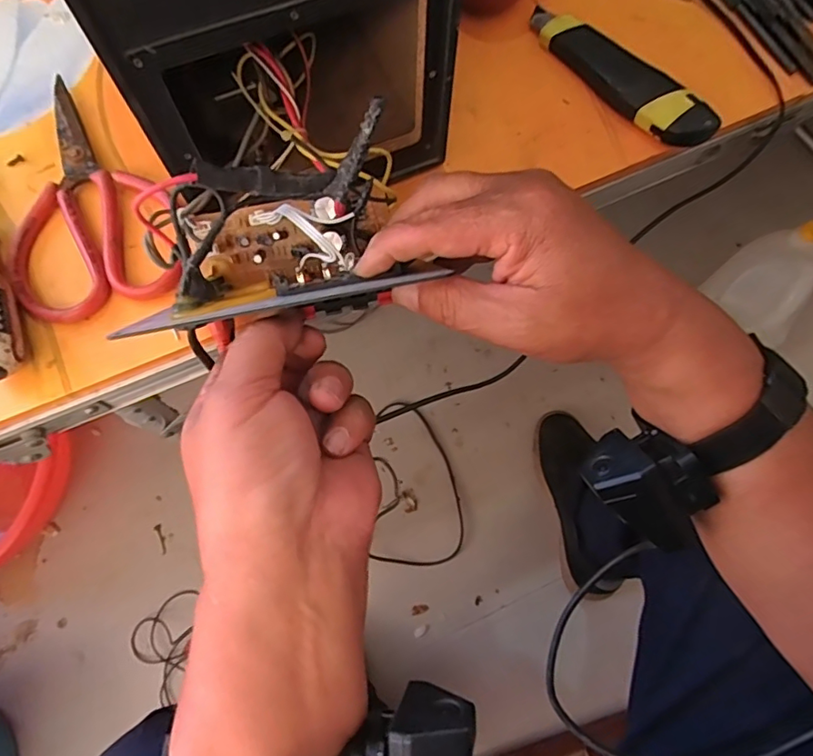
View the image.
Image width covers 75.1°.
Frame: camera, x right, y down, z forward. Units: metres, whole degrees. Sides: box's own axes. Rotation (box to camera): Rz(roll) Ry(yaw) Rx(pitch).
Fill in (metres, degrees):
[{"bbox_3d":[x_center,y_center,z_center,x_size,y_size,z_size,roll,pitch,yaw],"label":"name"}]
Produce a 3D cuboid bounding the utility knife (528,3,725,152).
[{"bbox_3d":[0.150,-0.219,0.377,0.038,0.022,0.156,-39,78,-11],"label":"utility knife"}]

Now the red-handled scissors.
[{"bbox_3d":[-0.212,-0.118,0.344,0.098,0.012,0.169,-19,75,-7],"label":"red-handled scissors"}]

